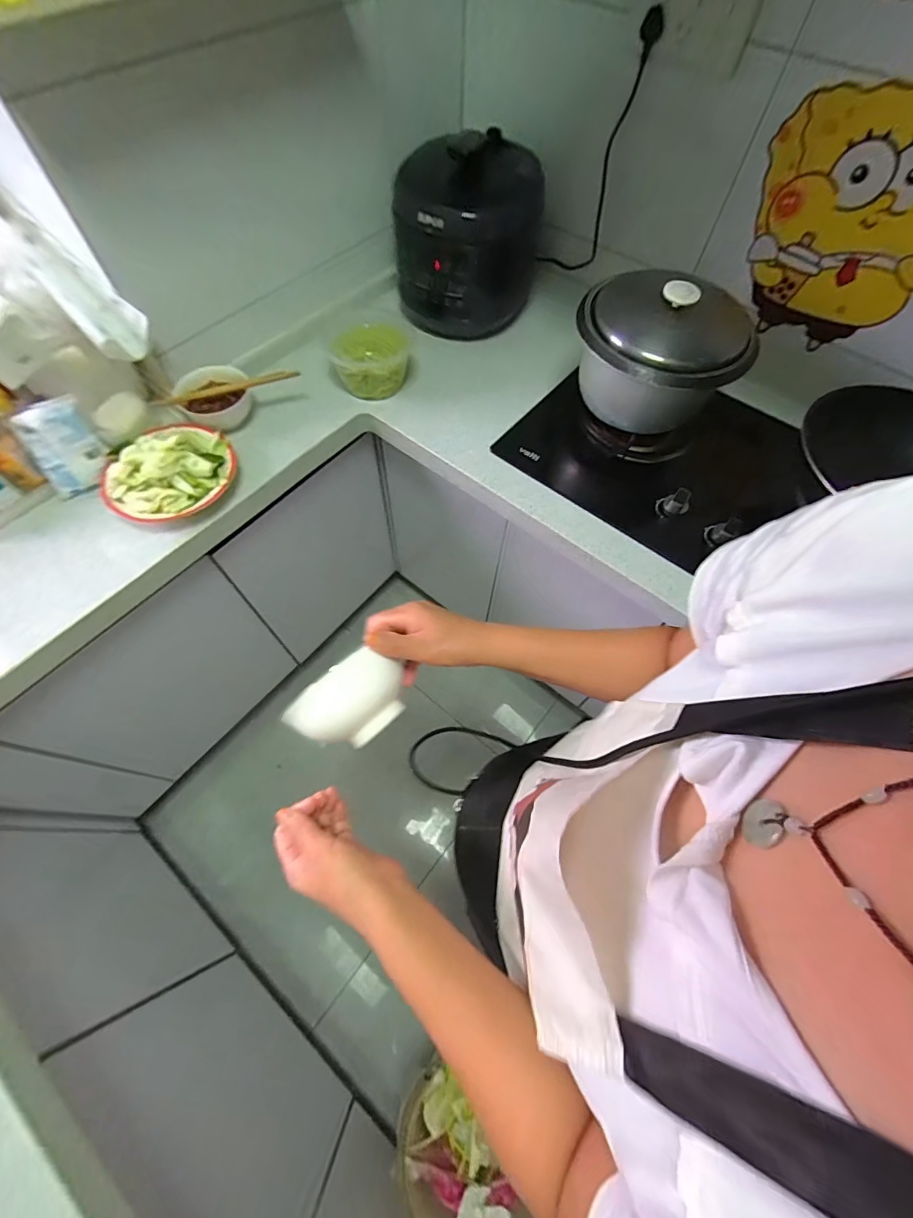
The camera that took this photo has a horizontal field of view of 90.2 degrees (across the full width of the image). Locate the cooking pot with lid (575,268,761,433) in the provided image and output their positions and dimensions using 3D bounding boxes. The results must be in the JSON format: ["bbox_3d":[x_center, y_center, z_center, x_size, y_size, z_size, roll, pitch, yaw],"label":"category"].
[{"bbox_3d":[0.319,-0.406,0.738,0.246,0.175,0.206,11,63,4],"label":"cooking pot with lid"}]

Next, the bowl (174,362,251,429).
[{"bbox_3d":[-0.440,-0.388,0.840,0.125,0.059,0.121,-31,68,-17],"label":"bowl"}]

